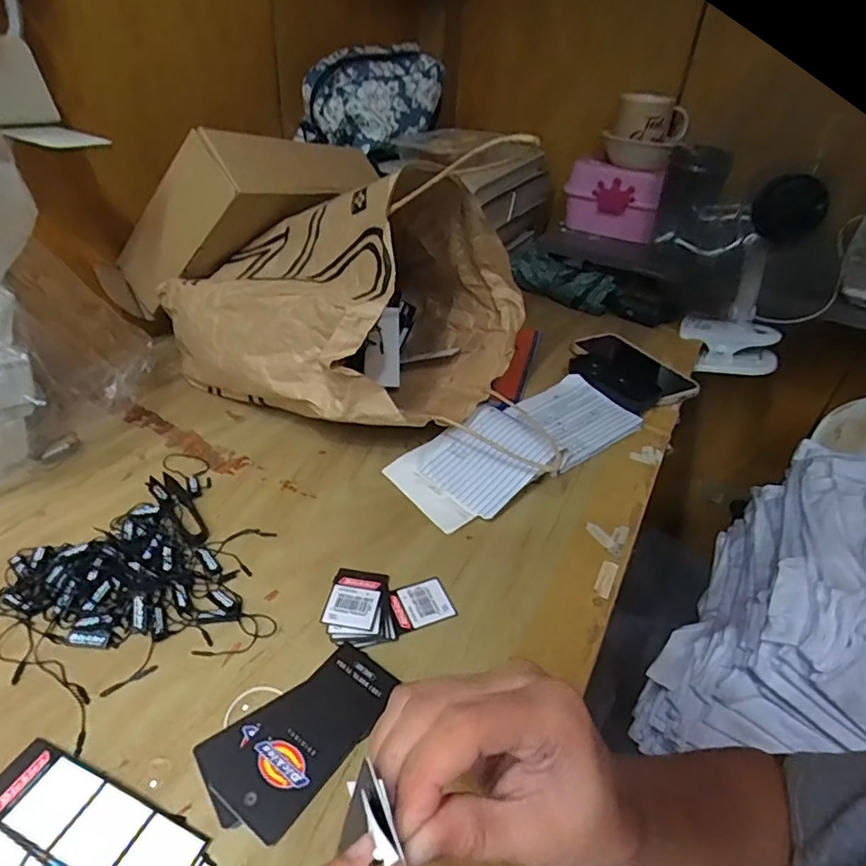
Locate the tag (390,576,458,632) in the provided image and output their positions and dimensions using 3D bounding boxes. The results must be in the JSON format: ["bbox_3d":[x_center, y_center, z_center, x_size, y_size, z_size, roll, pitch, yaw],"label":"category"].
[{"bbox_3d":[-0.008,0.124,0.406,0.041,0.004,0.038,-13,40,-22],"label":"tag"}]

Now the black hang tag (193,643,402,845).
[{"bbox_3d":[-0.076,0.173,0.328,0.064,0.004,0.111,29,43,29],"label":"black hang tag"}]

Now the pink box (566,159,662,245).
[{"bbox_3d":[0.295,-0.378,0.933,0.151,0.122,0.053,14,37,13],"label":"pink box"}]

